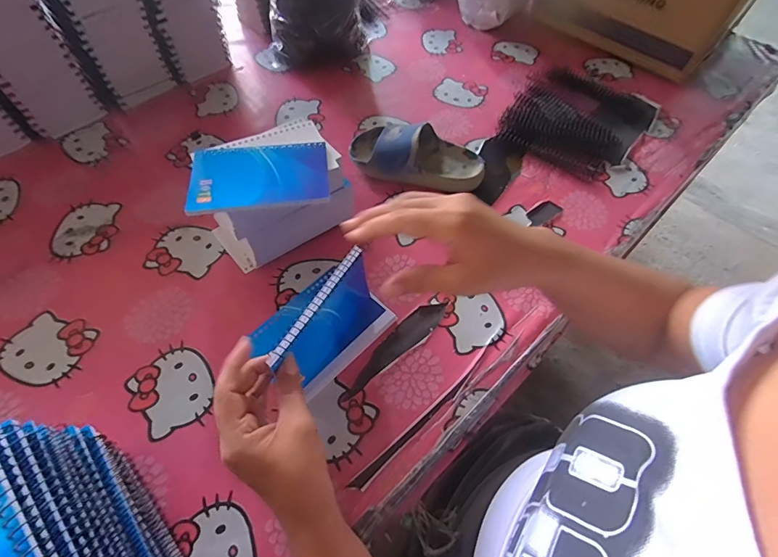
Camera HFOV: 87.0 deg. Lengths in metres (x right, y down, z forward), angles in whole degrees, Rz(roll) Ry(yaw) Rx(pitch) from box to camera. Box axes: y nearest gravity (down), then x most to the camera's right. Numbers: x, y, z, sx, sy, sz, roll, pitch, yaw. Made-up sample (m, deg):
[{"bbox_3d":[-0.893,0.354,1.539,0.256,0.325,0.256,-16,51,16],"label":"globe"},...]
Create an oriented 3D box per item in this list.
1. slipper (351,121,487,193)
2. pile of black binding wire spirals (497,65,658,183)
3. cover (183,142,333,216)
[{"bbox_3d":[0.038,-0.168,0.543,0.176,0.058,0.079,12,58,6],"label":"slipper"},{"bbox_3d":[0.275,-0.250,0.624,0.186,0.017,0.223,40,65,21],"label":"pile of black binding wire spirals"},{"bbox_3d":[-0.126,-0.100,0.398,0.129,0.007,0.080,-6,59,-6],"label":"cover"}]

